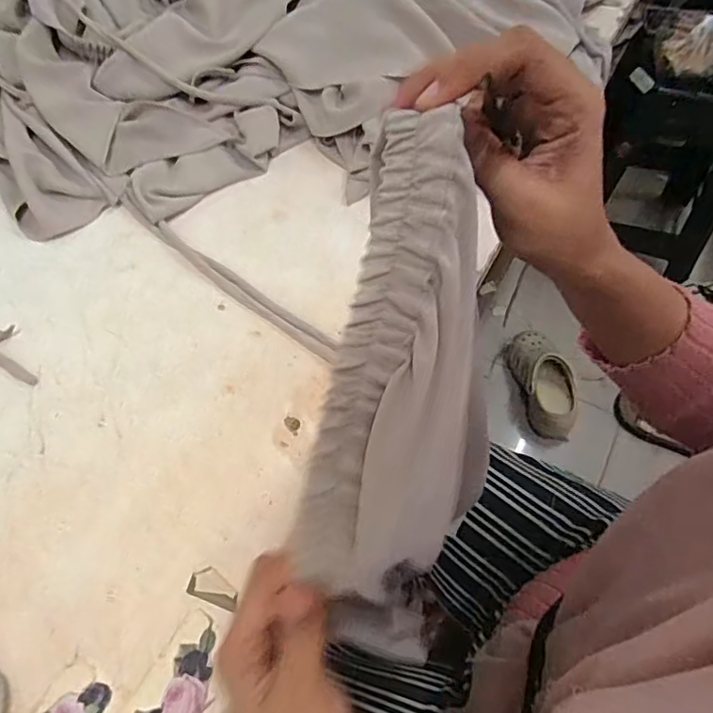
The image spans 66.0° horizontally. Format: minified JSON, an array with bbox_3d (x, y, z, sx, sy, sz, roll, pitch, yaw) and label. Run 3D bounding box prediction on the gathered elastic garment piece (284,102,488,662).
[{"bbox_3d":[0.019,0.017,0.234,0.072,0.015,0.228,8,98,6],"label":"gathered elastic garment piece"}]

